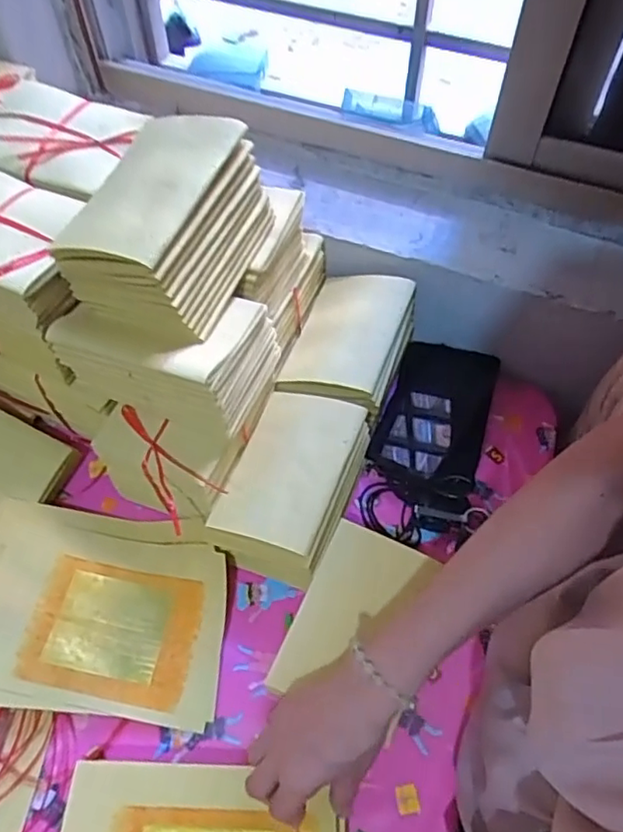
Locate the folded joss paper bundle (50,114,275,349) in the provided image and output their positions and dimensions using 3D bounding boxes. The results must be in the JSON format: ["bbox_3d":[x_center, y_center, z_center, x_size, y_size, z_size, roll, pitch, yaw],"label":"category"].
[{"bbox_3d":[-0.123,-0.167,0.539,0.121,0.111,0.163,22,61,13],"label":"folded joss paper bundle"}]

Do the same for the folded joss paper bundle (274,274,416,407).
[{"bbox_3d":[0.040,-0.086,0.678,0.117,0.042,0.164,19,60,12],"label":"folded joss paper bundle"}]

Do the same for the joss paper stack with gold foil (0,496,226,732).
[{"bbox_3d":[-0.211,0.183,0.600,0.252,0.035,0.189,4,58,3],"label":"joss paper stack with gold foil"}]

